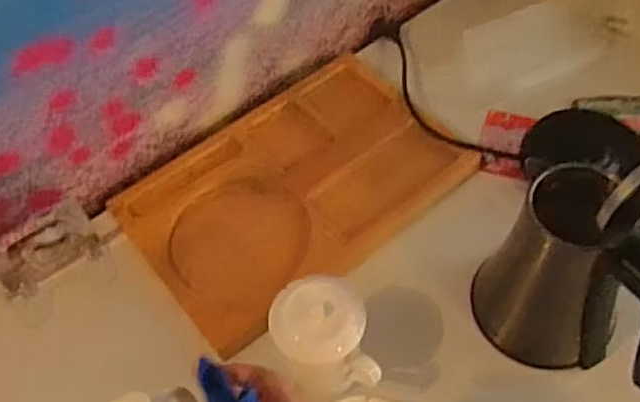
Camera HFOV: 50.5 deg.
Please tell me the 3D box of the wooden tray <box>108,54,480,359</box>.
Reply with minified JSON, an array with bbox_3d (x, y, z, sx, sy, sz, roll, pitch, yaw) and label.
[{"bbox_3d":[-0.031,-0.018,0.774,0.352,0.022,0.243,-34,59,-18],"label":"wooden tray"}]

